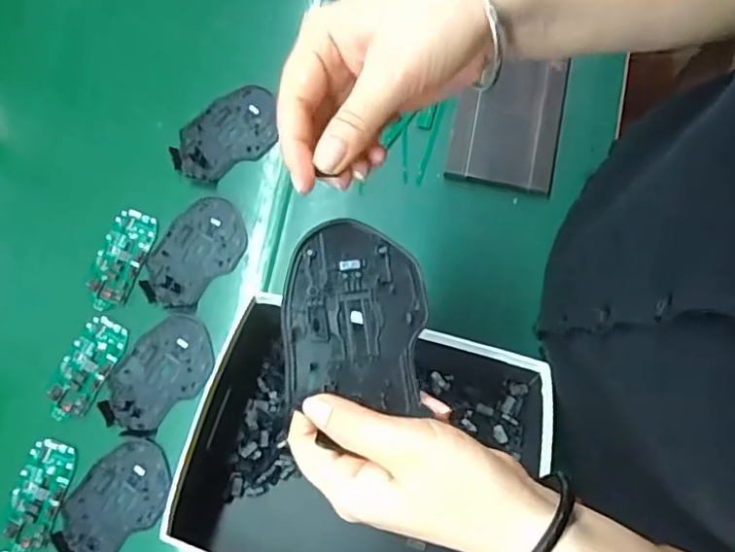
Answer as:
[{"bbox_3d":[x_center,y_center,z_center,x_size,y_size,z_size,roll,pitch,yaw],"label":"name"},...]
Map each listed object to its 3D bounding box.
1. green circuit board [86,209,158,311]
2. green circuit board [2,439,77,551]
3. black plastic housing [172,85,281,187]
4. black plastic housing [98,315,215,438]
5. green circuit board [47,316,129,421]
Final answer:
[{"bbox_3d":[-0.238,-0.016,0.569,0.047,0.004,0.097,19,79,4],"label":"green circuit board"},{"bbox_3d":[-0.295,0.196,0.530,0.046,0.006,0.095,15,79,4],"label":"green circuit board"},{"bbox_3d":[-0.139,-0.140,0.589,0.114,0.010,0.073,-35,80,-6],"label":"black plastic housing"},{"bbox_3d":[-0.194,0.092,0.550,0.070,0.008,0.114,44,82,9],"label":"black plastic housing"},{"bbox_3d":[-0.262,0.085,0.551,0.046,0.004,0.096,27,80,6],"label":"green circuit board"}]

